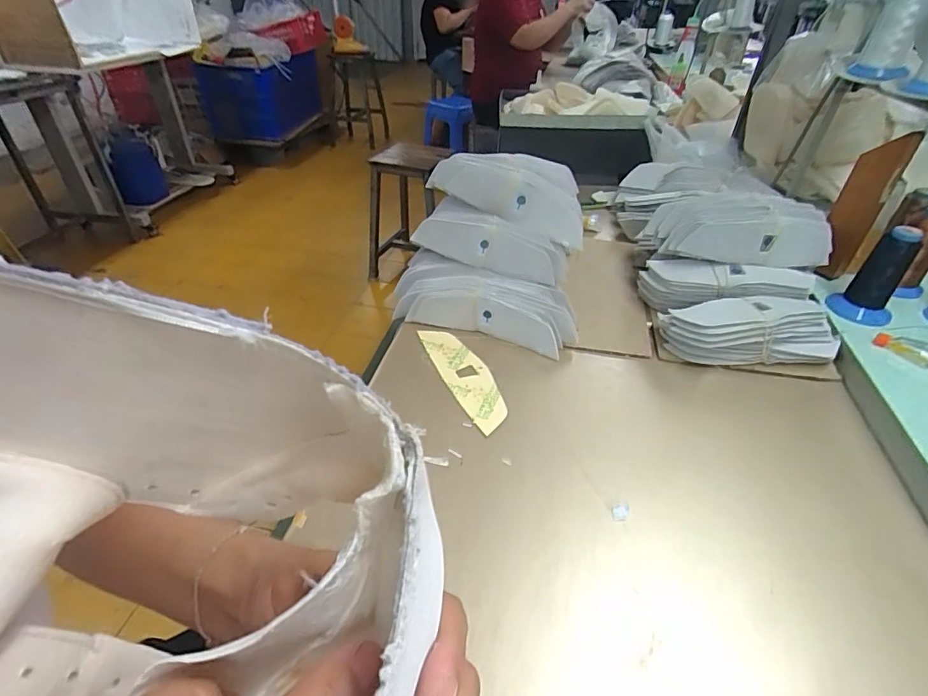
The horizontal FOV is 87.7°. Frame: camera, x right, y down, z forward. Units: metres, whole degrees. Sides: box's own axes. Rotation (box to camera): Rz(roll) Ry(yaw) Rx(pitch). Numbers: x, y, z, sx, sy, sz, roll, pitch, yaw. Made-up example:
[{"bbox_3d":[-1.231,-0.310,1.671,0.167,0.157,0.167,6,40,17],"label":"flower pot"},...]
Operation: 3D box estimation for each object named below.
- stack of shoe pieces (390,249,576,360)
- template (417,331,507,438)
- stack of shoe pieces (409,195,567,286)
[{"bbox_3d":[0.023,-0.060,0.621,0.242,0.049,0.084,13,39,14],"label":"stack of shoe pieces"},{"bbox_3d":[0.000,0.030,0.558,0.051,0.004,0.177,-16,42,-17],"label":"template"},{"bbox_3d":[0.036,-0.147,0.640,0.201,0.059,0.068,11,39,13],"label":"stack of shoe pieces"}]

